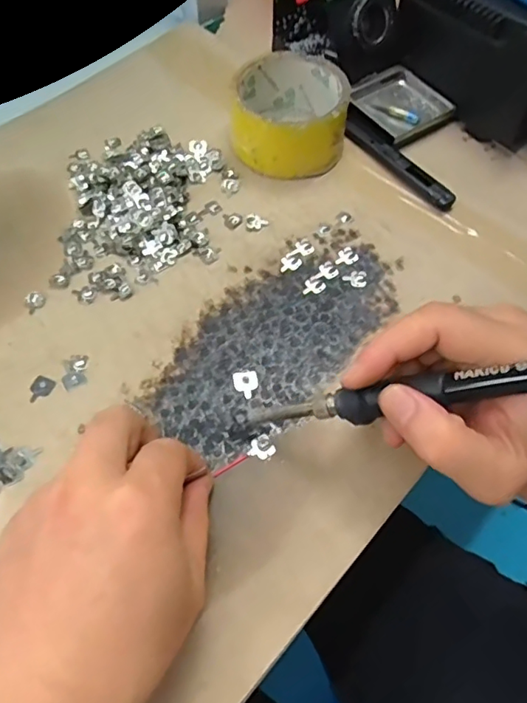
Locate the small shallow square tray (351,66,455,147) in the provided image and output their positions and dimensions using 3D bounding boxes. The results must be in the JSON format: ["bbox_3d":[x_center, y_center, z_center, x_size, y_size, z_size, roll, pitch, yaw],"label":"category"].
[{"bbox_3d":[0.111,-0.200,0.434,0.070,0.013,0.069,-34,67,-19],"label":"small shallow square tray"}]

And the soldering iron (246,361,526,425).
[{"bbox_3d":[0.076,0.018,0.233,0.194,0.014,0.015,-12,54,31],"label":"soldering iron"}]

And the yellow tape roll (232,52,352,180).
[{"bbox_3d":[0.021,-0.179,0.403,0.082,0.048,0.084,1,60,-1],"label":"yellow tape roll"}]

